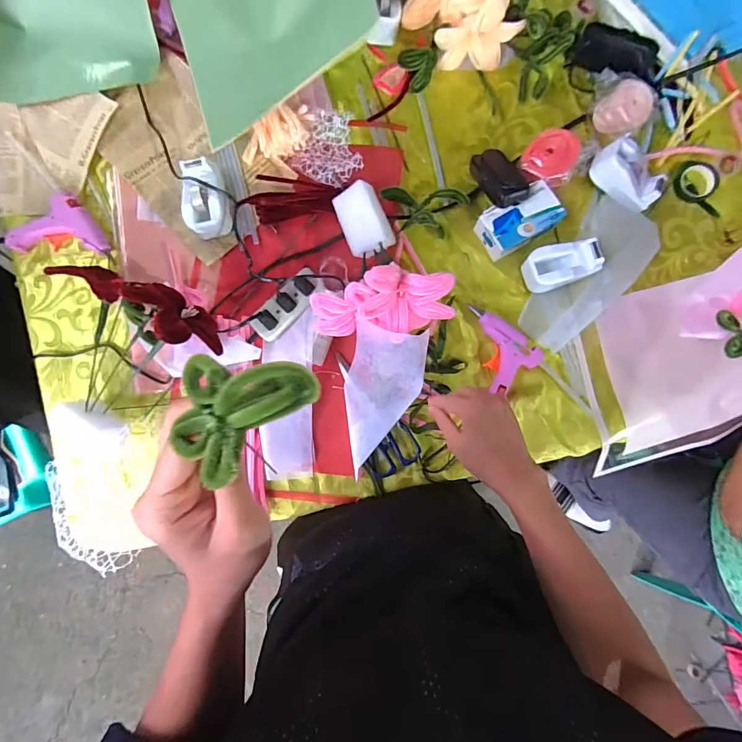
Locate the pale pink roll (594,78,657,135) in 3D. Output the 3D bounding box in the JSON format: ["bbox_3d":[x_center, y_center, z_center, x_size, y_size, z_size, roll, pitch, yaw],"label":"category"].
[{"bbox_3d":[0.368,-0.382,0.593,0.066,0.042,0.071,0,84,-1],"label":"pale pink roll"}]

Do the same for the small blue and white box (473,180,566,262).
[{"bbox_3d":[0.212,-0.214,0.596,0.109,0.048,0.066,-29,85,-4],"label":"small blue and white box"}]

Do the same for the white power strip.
[{"bbox_3d":[-0.115,-0.092,0.573,0.112,0.024,0.045,-44,86,-5],"label":"white power strip"}]

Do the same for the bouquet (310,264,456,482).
[{"bbox_3d":[0.003,-0.004,0.534,0.160,0.084,0.270,8,117,0],"label":"bouquet"}]

